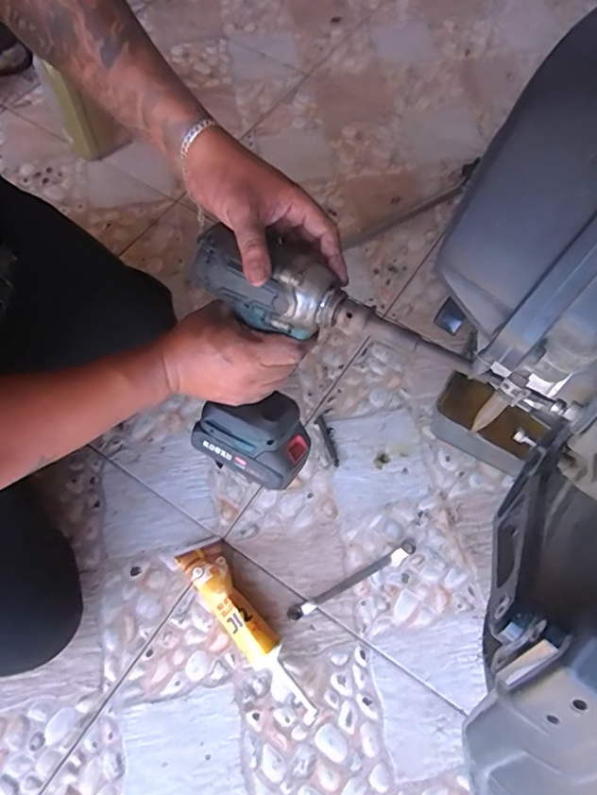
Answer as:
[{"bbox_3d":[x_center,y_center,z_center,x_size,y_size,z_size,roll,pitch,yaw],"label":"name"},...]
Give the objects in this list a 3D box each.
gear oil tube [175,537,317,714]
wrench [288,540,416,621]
[{"bbox_3d":[-0.057,0.254,0.591,0.050,0.044,0.215,-37,70,-16],"label":"gear oil tube"},{"bbox_3d":[0.066,0.217,0.627,0.170,0.010,0.017,-26,68,-13],"label":"wrench"}]

